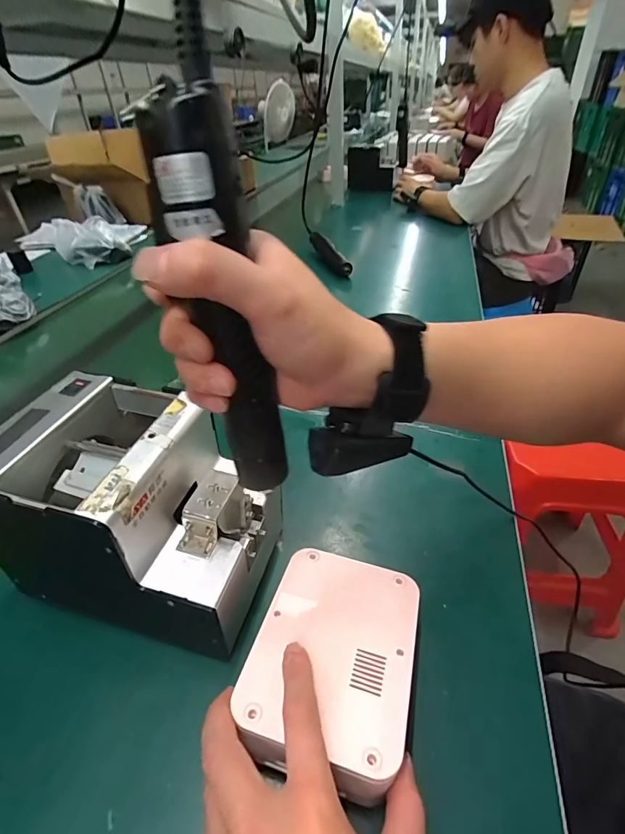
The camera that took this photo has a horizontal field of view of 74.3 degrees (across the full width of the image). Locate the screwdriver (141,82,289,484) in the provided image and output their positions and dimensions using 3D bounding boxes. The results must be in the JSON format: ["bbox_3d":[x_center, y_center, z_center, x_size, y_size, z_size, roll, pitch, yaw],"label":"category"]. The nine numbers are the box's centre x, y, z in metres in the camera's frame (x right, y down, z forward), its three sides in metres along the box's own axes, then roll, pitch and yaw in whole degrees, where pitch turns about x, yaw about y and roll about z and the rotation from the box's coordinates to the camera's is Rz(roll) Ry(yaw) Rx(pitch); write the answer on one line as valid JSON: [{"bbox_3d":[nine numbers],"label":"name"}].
[{"bbox_3d":[-0.043,-0.042,0.208,0.041,0.196,0.030,14,41,25],"label":"screwdriver"}]

